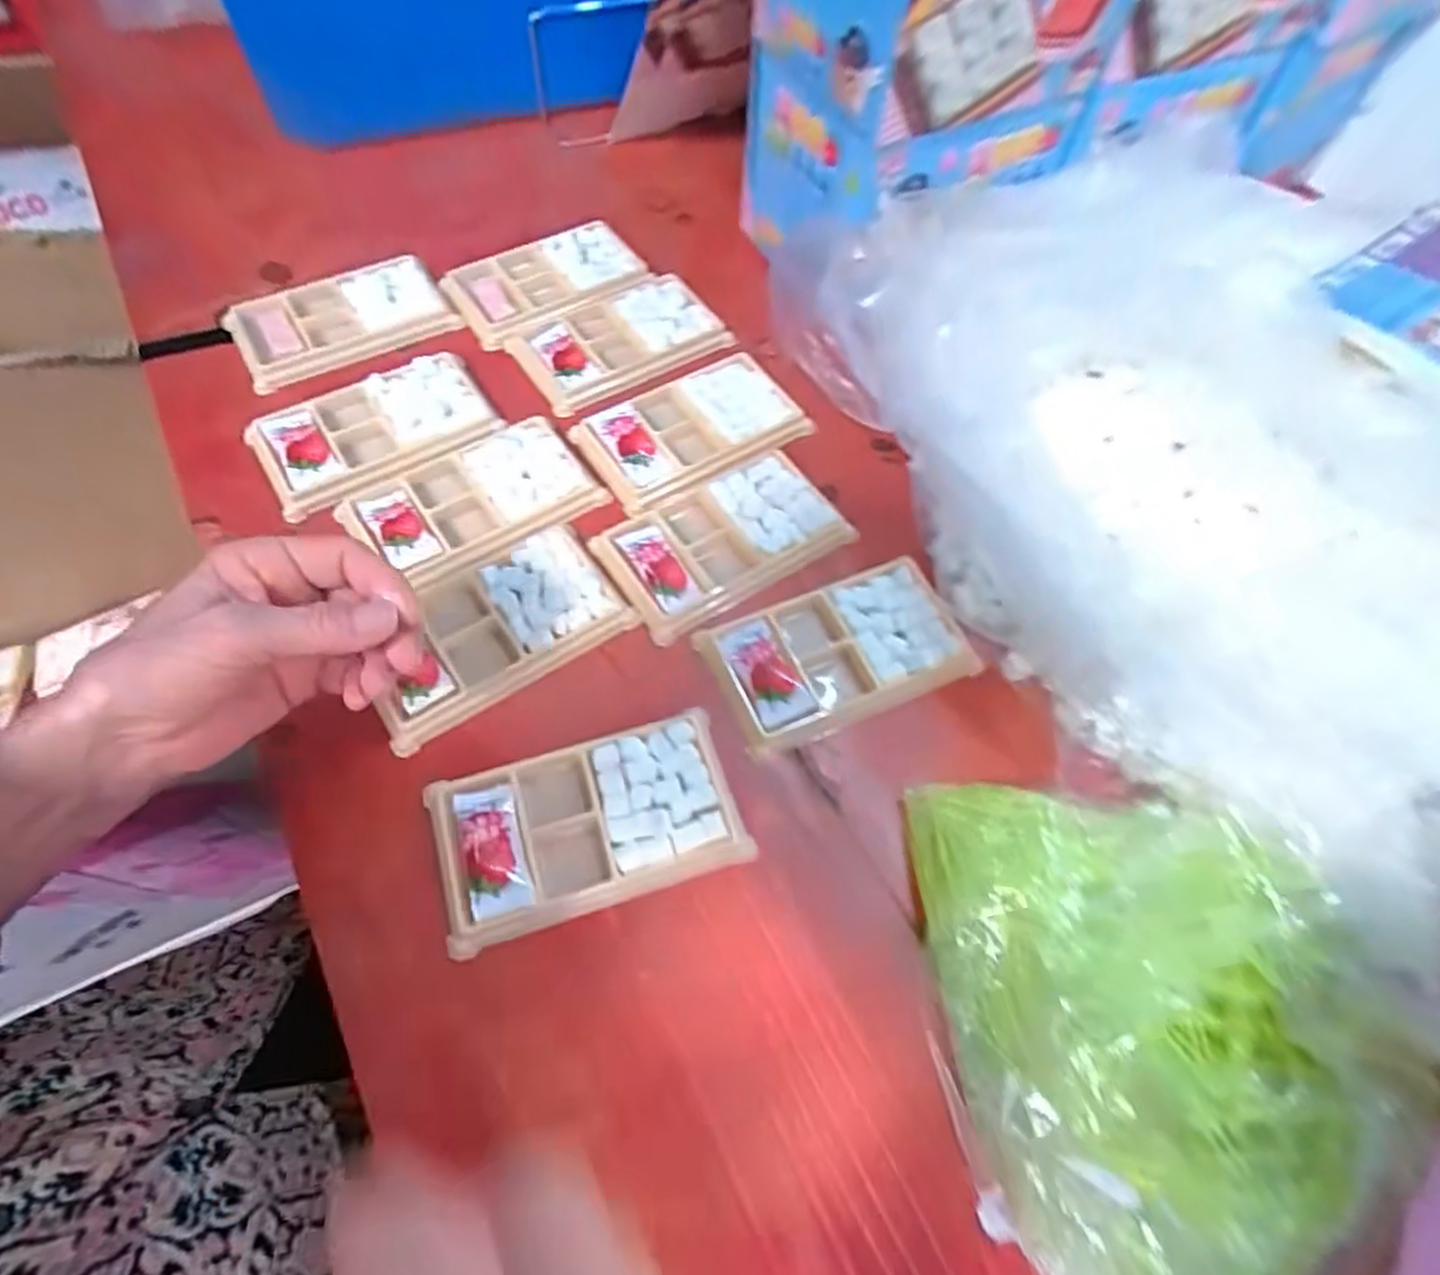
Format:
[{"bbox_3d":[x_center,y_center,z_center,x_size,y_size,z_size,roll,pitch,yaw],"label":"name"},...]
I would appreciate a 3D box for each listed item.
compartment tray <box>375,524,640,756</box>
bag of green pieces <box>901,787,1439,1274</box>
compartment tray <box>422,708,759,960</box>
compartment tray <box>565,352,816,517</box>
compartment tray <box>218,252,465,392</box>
[{"bbox_3d":[-0.121,-0.005,0.398,0.132,0.020,0.078,-31,67,-19],"label":"compartment tray"},{"bbox_3d":[0.165,0.150,0.295,0.158,0.065,0.194,3,61,-2],"label":"bag of green pieces"},{"bbox_3d":[-0.061,0.086,0.346,0.135,0.011,0.075,-15,63,-12],"label":"compartment tray"},{"bbox_3d":[-0.017,-0.129,0.468,0.131,0.018,0.081,-29,67,-18],"label":"compartment tray"},{"bbox_3d":[-0.252,-0.210,0.500,0.135,0.022,0.076,-22,65,-15],"label":"compartment tray"}]

